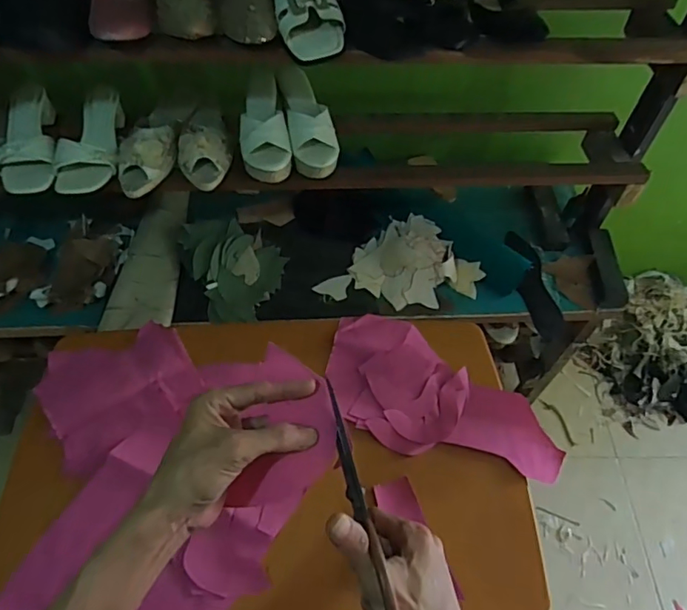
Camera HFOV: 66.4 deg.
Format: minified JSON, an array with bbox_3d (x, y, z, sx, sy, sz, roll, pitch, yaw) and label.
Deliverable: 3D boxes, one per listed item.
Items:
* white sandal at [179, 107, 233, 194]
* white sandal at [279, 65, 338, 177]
[{"bbox_3d":[-0.247,-0.295,0.926,0.092,0.063,0.213,-11,57,-10],"label":"white sandal"},{"bbox_3d":[-0.062,-0.325,0.927,0.080,0.056,0.205,-14,79,-11],"label":"white sandal"}]

